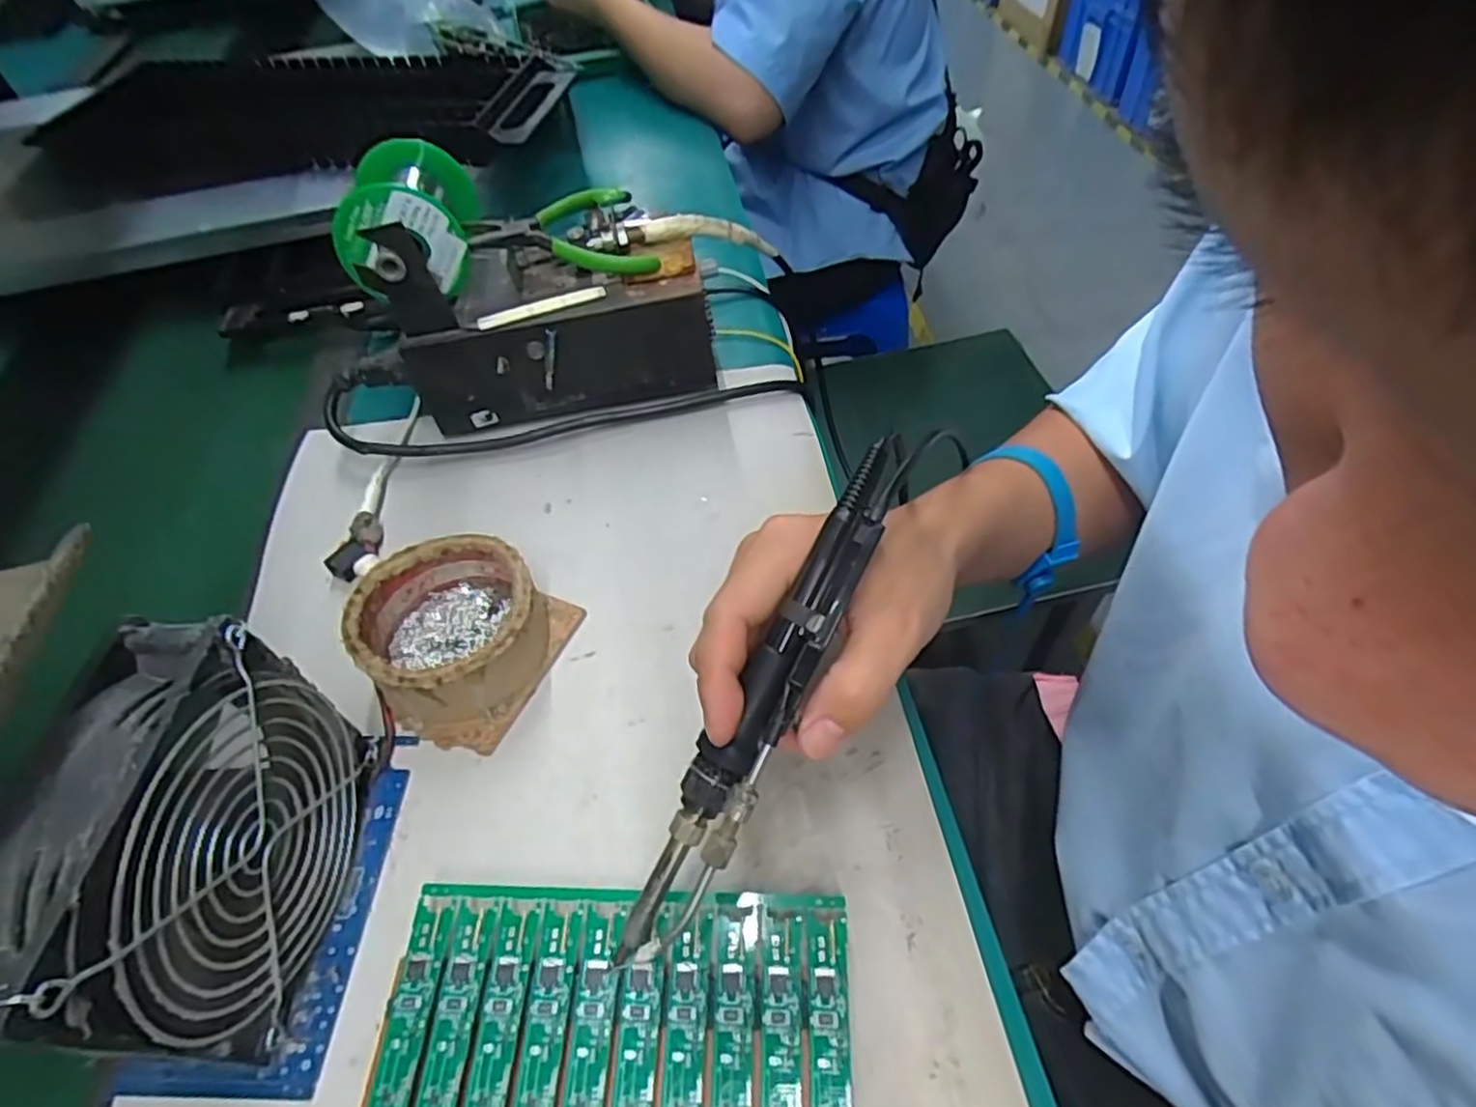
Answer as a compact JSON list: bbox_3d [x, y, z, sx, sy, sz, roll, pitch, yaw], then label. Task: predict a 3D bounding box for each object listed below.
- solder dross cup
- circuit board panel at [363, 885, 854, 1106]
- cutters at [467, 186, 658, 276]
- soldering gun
[{"bbox_3d":[-0.136,0.038,0.353,0.085,0.046,0.088,-2,53,3],"label":"solder dross cup"},{"bbox_3d":[-0.044,0.181,0.252,0.165,0.004,0.117,0,55,3],"label":"circuit board panel"},{"bbox_3d":[-0.106,-0.188,0.439,0.099,0.032,0.082,-18,54,-8],"label":"cutters"},{"bbox_3d":[0.013,0.056,0.274,0.026,0.030,0.208,26,88,22],"label":"soldering gun"}]

